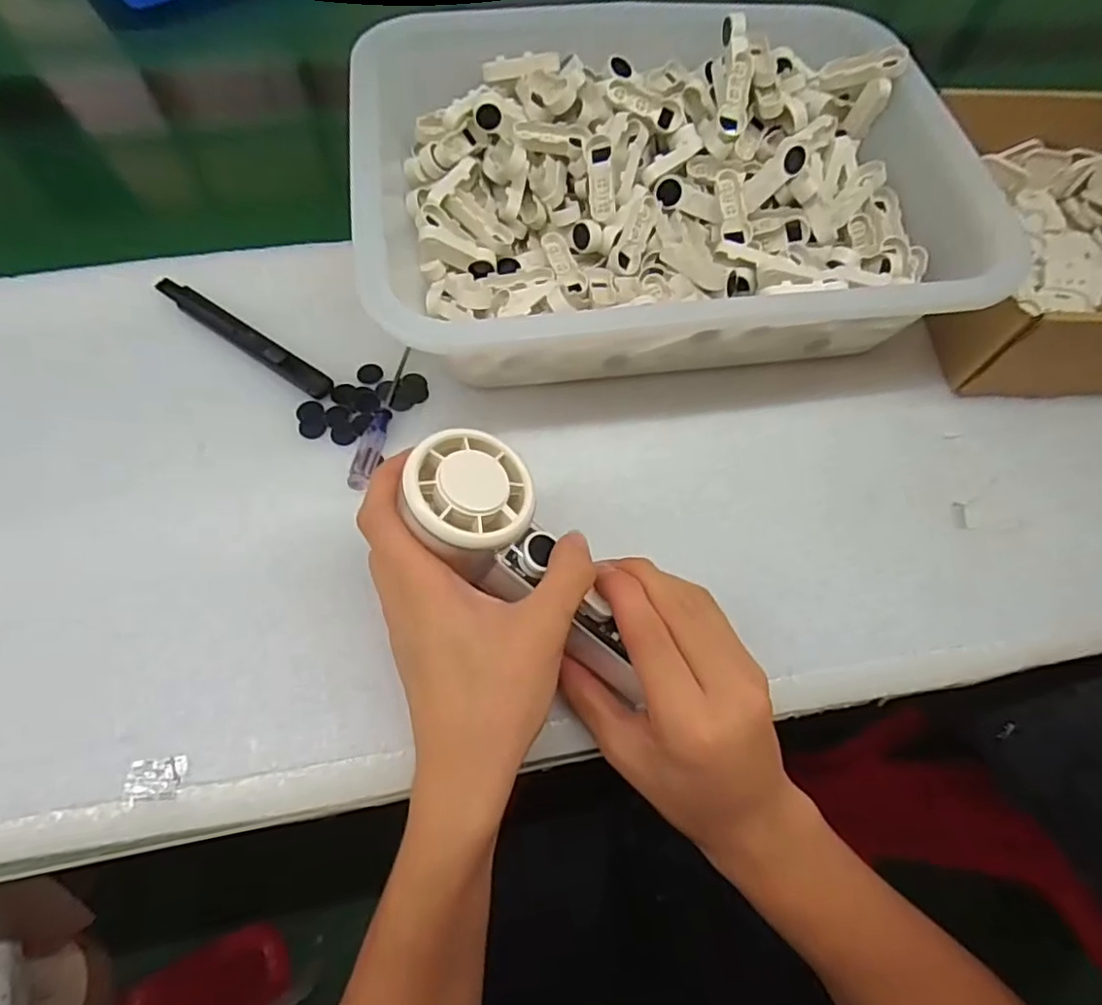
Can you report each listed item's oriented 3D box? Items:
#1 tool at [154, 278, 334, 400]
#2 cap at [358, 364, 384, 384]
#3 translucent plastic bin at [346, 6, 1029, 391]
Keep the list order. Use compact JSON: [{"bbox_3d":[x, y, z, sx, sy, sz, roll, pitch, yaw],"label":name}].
[{"bbox_3d":[-0.188,-0.101,0.373,0.137,0.006,0.015,33,67,12],"label":"tool"},{"bbox_3d":[-0.109,-0.078,0.371,0.015,0.004,0.015,-16,66,-11],"label":"cap"},{"bbox_3d":[0.062,-0.195,0.393,0.347,0.090,0.255,-6,65,-7],"label":"translucent plastic bin"}]

